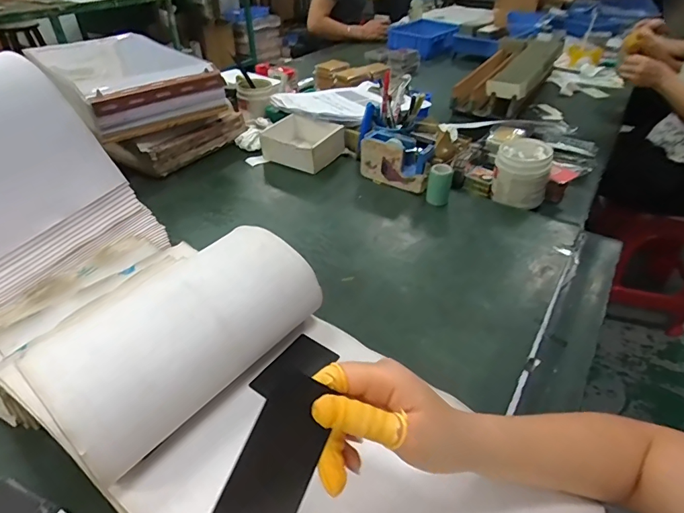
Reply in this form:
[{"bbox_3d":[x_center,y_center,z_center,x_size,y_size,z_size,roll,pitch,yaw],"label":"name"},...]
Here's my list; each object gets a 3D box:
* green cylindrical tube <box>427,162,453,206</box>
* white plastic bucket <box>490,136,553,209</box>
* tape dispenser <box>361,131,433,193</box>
[{"bbox_3d":[0.175,-0.127,0.773,0.034,0.079,0.028,-2,40,-4],"label":"green cylindrical tube"},{"bbox_3d":[0.341,-0.166,0.806,0.099,0.082,0.105,18,43,20],"label":"white plastic bucket"},{"bbox_3d":[0.108,-0.182,0.829,0.143,0.083,0.058,28,47,29],"label":"tape dispenser"}]

